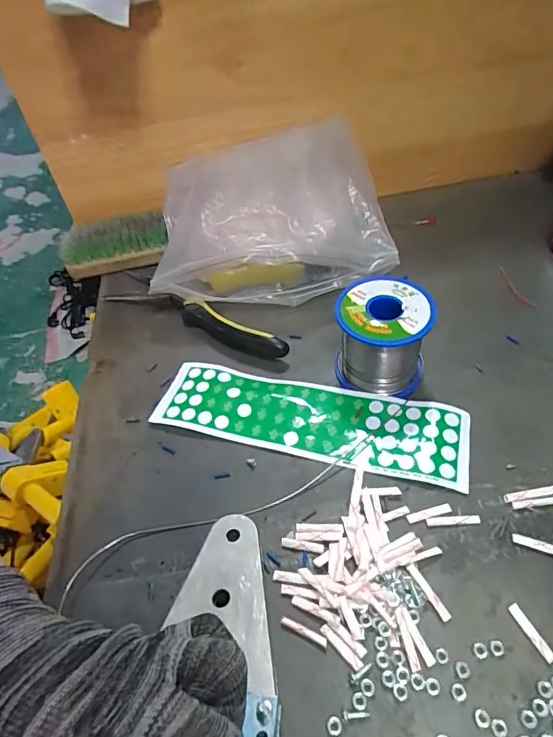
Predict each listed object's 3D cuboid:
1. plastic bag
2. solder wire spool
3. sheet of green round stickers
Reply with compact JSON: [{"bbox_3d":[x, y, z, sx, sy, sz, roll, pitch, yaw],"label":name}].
[{"bbox_3d":[-0.008,-0.131,0.432,0.203,0.092,0.137,-9,49,-1],"label":"plastic bag"},{"bbox_3d":[0.077,-0.022,0.347,0.063,0.062,0.062,-3,49,4],"label":"solder wire spool"},{"bbox_3d":[0.021,0.035,0.342,0.219,0.006,0.060,9,51,14],"label":"sheet of green round stickers"}]

